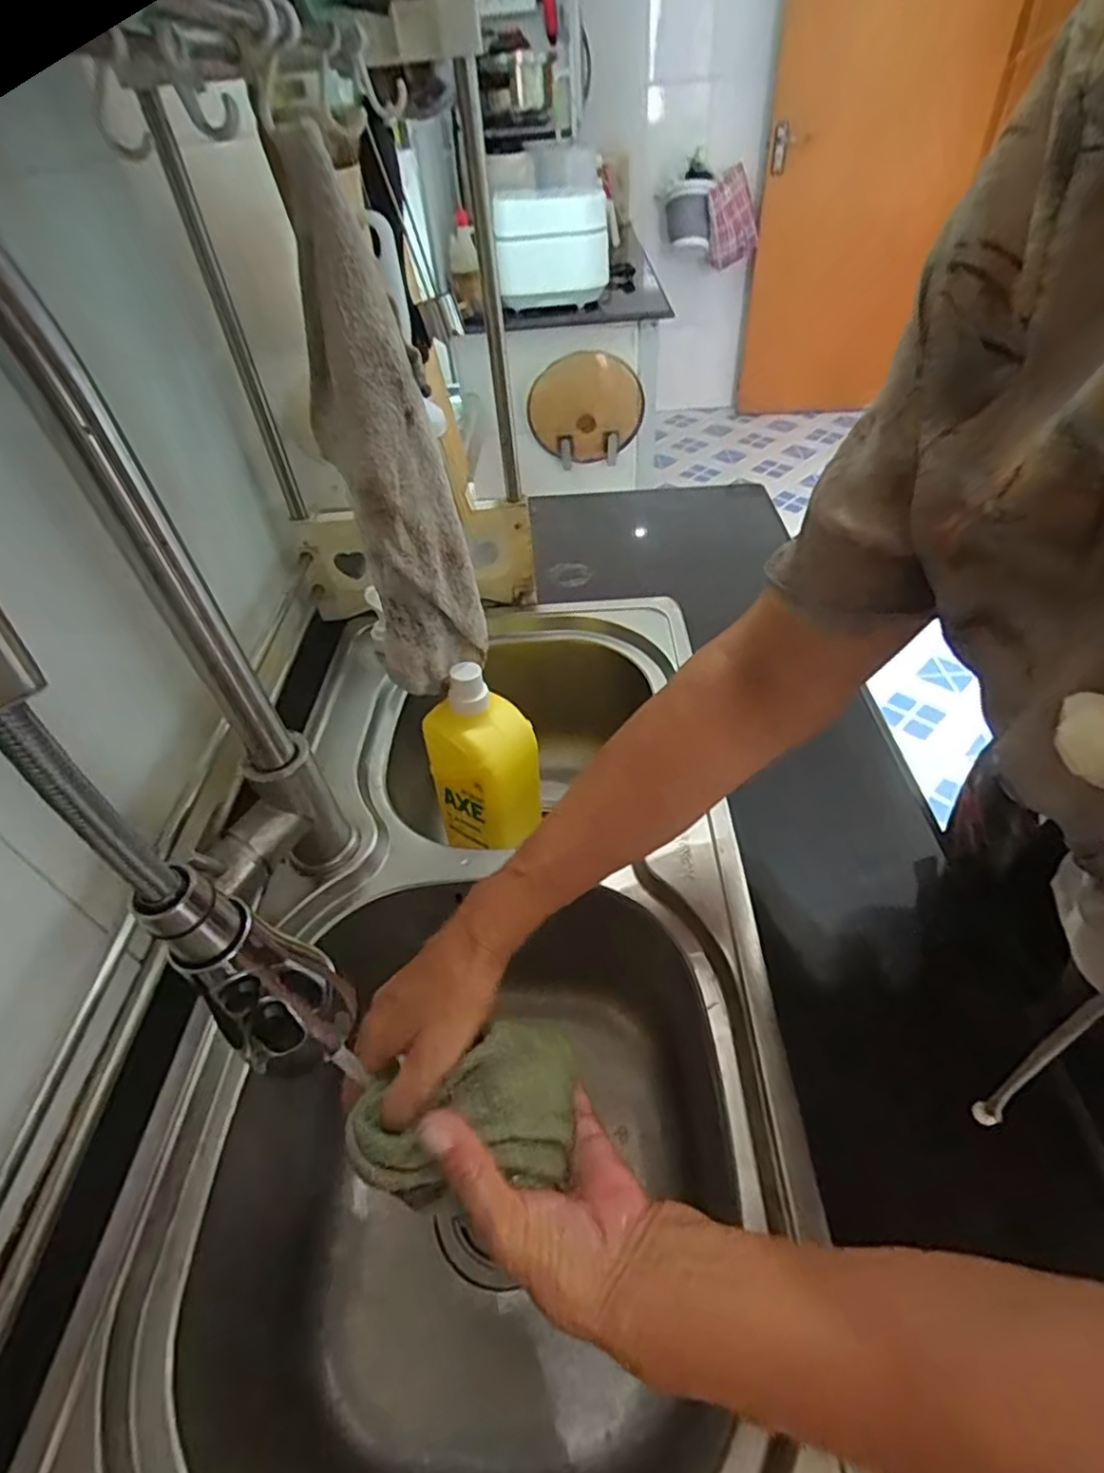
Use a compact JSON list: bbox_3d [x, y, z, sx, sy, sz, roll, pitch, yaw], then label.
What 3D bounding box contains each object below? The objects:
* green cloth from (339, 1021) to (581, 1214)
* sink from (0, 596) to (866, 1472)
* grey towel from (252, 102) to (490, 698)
[{"bbox_3d":[-0.045,0.192,0.334,0.117,0.027,0.071,-12,46,-5],"label":"green cloth"},{"bbox_3d":[-0.037,0.181,0.535,0.365,0.206,0.712,-2,46,5],"label":"sink"},{"bbox_3d":[-0.110,-0.181,0.438,0.079,0.335,0.071,-12,46,-4],"label":"grey towel"}]

